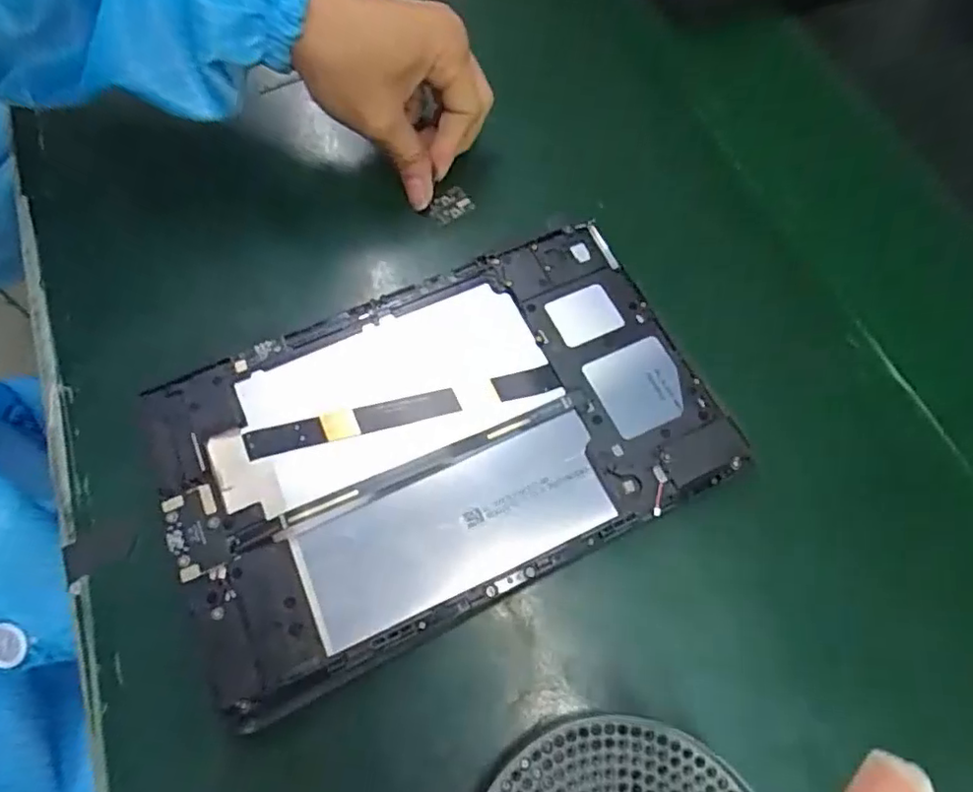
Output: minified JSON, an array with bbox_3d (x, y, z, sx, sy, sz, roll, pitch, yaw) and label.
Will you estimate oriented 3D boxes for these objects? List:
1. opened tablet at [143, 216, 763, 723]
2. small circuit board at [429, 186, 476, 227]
[{"bbox_3d":[-0.021,0.017,0.276,0.229,0.008,0.145,-23,68,-10],"label":"opened tablet"},{"bbox_3d":[-0.020,-0.106,0.346,0.022,0.004,0.017,-39,87,-4],"label":"small circuit board"}]

